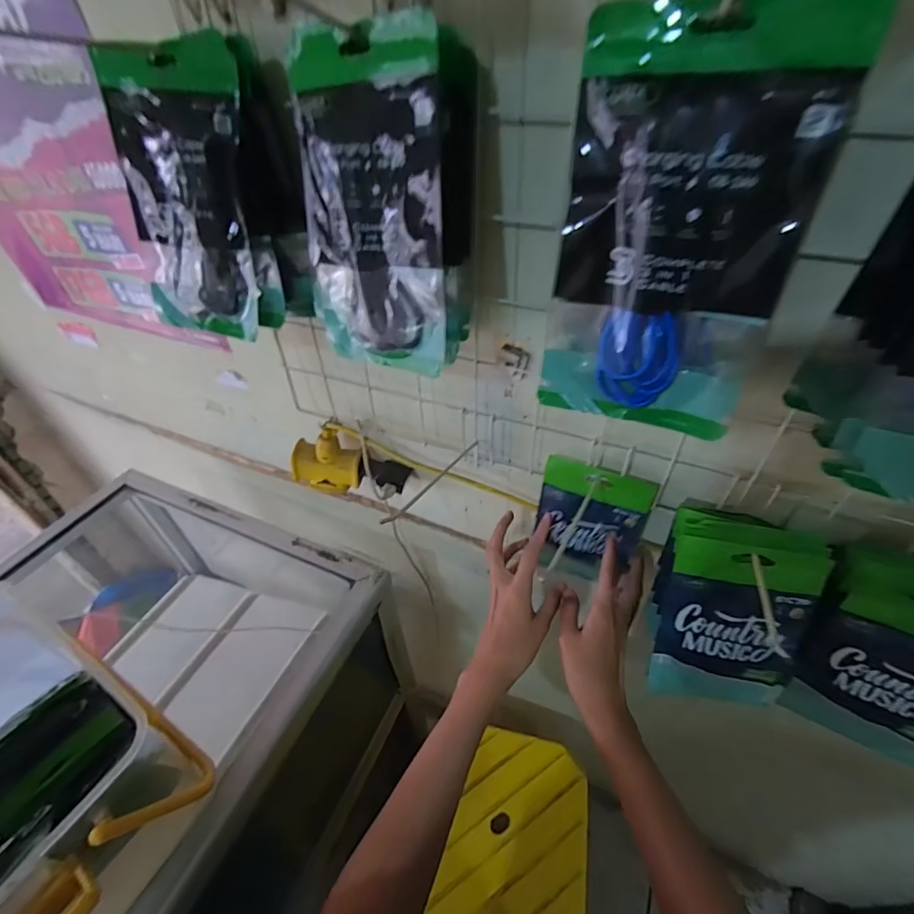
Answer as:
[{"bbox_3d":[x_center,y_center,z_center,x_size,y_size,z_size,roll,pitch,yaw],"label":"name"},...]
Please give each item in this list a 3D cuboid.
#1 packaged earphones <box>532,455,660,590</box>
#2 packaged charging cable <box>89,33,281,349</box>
[{"bbox_3d":[0.131,0.075,0.462,0.101,0.148,0.013,16,33,16],"label":"packaged earphones"},{"bbox_3d":[-0.197,-0.191,0.346,0.115,0.186,0.024,7,29,10],"label":"packaged charging cable"}]

